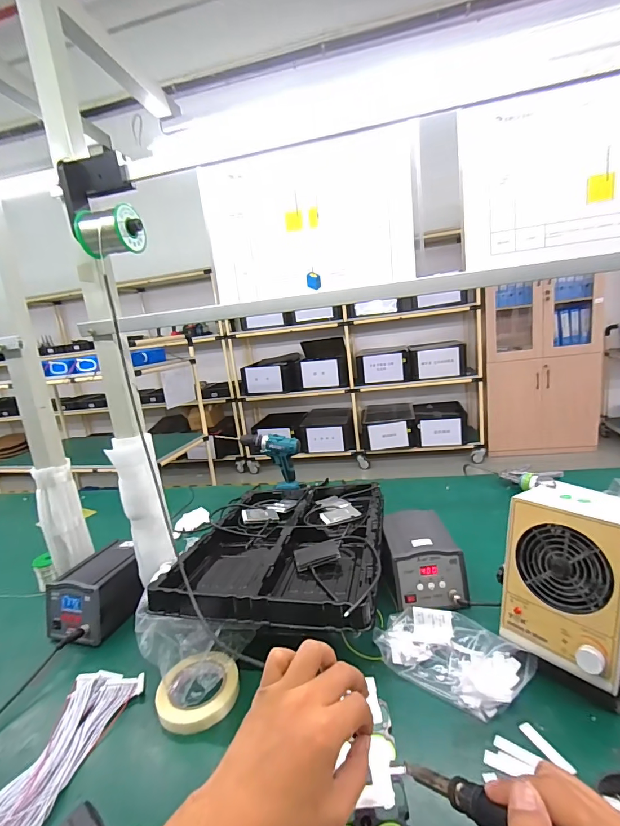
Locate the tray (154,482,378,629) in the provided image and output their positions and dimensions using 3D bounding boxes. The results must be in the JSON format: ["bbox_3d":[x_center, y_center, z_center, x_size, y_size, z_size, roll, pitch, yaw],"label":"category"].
[{"bbox_3d":[-0.033,0.256,0.801,0.347,0.079,0.460,-4,14,14],"label":"tray"}]

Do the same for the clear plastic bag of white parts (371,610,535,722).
[{"bbox_3d":[0.207,0.357,0.591,0.209,0.044,0.116,5,18,42],"label":"clear plastic bag of white parts"}]

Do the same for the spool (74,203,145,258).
[{"bbox_3d":[-0.306,-0.279,0.613,0.091,0.062,0.056,-4,13,13],"label":"spool"}]

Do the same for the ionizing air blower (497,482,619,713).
[{"bbox_3d":[0.362,0.239,0.544,0.122,0.240,0.152,-16,16,-35],"label":"ionizing air blower"}]

